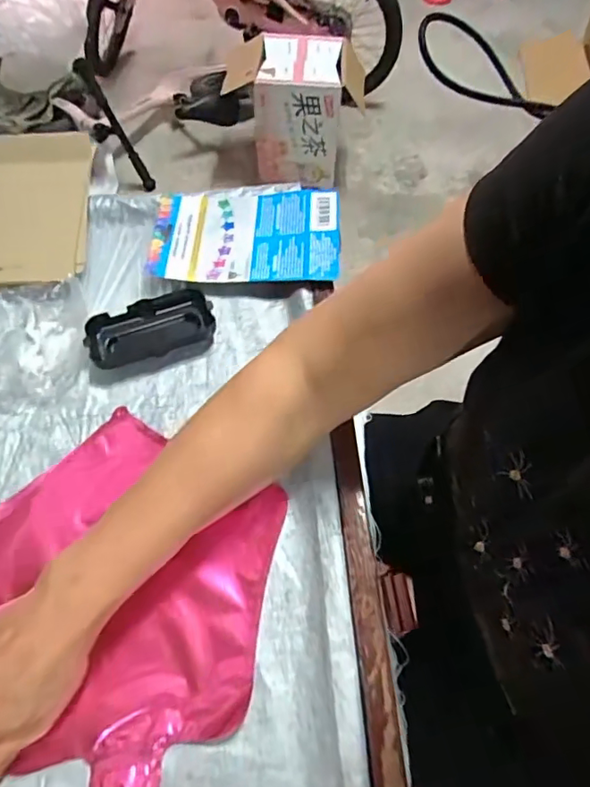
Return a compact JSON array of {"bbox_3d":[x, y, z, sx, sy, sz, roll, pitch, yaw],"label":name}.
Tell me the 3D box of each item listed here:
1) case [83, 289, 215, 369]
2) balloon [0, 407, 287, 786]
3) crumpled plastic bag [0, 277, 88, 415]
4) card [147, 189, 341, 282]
[{"bbox_3d":[-0.128,-0.057,0.480,0.108,0.027,0.048,-17,63,-9],"label":"case"},{"bbox_3d":[-0.124,0.137,0.387,0.219,0.021,0.223,24,65,12],"label":"balloon"},{"bbox_3d":[-0.234,-0.047,0.471,0.094,0.028,0.116,-13,63,-7],"label":"crumpled plastic bag"},{"bbox_3d":[-0.048,-0.156,0.530,0.181,0.013,0.111,-1,62,3],"label":"card"}]

